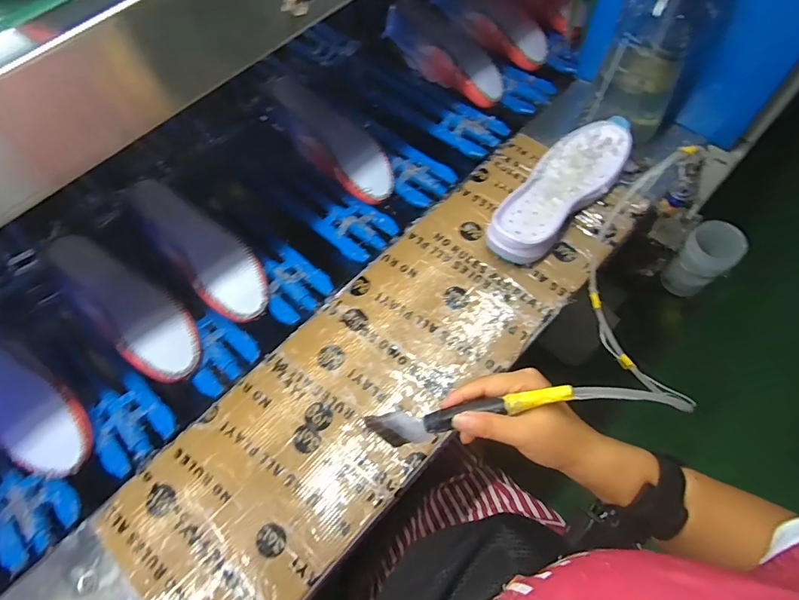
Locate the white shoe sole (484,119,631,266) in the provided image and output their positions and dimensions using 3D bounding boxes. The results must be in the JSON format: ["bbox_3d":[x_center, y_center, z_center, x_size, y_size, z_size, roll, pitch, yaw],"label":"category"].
[{"bbox_3d":[0.227,-0.158,0.635,0.100,0.047,0.283,37,72,20],"label":"white shoe sole"}]

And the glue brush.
[{"bbox_3d":[0.056,0.097,0.364,0.168,0.012,0.033,-15,96,21],"label":"glue brush"}]

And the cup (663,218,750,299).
[{"bbox_3d":[0.490,-0.063,0.725,0.072,0.122,0.075,-38,66,-12],"label":"cup"}]

